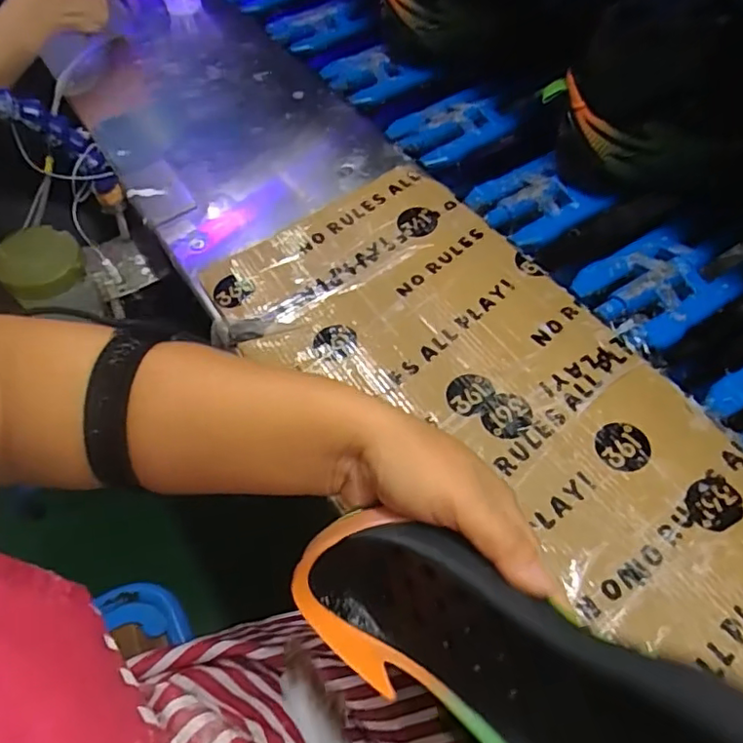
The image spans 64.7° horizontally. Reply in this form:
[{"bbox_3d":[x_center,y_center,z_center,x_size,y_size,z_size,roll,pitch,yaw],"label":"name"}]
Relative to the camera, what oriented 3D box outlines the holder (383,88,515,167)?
[{"bbox_3d":[0.084,-0.263,0.623,0.118,0.018,0.080,-28,59,-12],"label":"holder"}]

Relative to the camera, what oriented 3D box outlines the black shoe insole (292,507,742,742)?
[{"bbox_3d":[0.074,0.145,0.224,0.270,0.119,0.049,22,32,37],"label":"black shoe insole"}]

